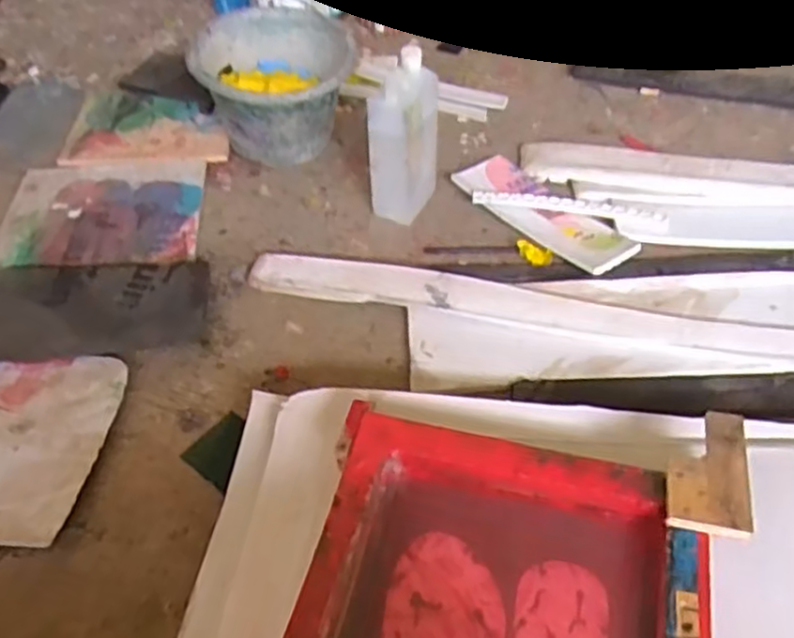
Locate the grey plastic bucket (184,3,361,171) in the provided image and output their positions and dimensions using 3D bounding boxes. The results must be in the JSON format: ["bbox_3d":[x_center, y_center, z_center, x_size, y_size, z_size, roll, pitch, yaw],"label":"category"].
[{"bbox_3d":[-0.178,-0.357,1.111,0.218,0.145,0.234,-1,51,1],"label":"grey plastic bucket"}]

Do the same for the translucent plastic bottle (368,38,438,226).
[{"bbox_3d":[0.010,-0.237,0.980,0.070,0.209,0.097,21,54,17],"label":"translucent plastic bottle"}]

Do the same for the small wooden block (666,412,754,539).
[{"bbox_3d":[0.269,0.128,0.629,0.064,0.018,0.118,9,48,9],"label":"small wooden block"}]

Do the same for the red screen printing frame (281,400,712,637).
[{"bbox_3d":[0.065,0.284,0.554,0.314,0.064,0.415,10,49,10],"label":"red screen printing frame"}]

